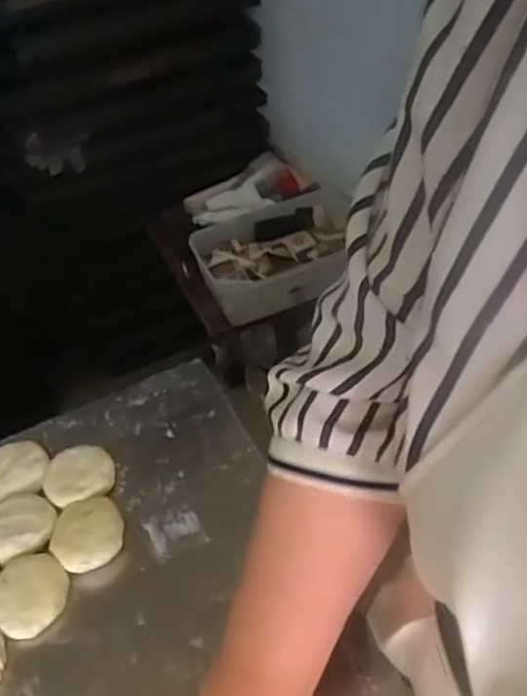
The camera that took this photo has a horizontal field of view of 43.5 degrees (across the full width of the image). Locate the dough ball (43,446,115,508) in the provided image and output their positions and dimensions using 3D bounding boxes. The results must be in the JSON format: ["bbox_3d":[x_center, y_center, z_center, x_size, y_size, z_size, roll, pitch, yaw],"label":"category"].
[{"bbox_3d":[-0.153,0.108,0.552,0.057,0.021,0.054,-3,44,3],"label":"dough ball"}]

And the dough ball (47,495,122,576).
[{"bbox_3d":[-0.136,0.146,0.514,0.055,0.024,0.056,-3,44,3],"label":"dough ball"}]

